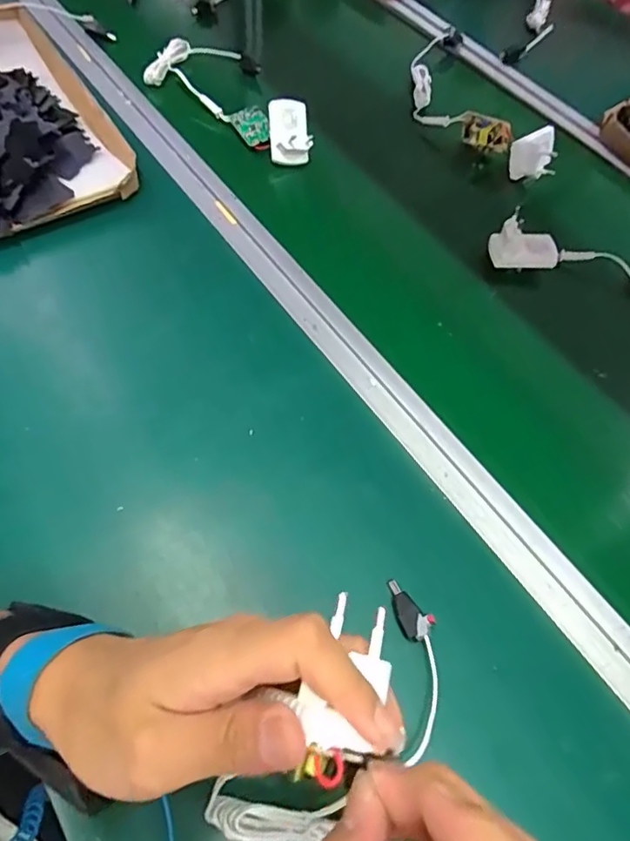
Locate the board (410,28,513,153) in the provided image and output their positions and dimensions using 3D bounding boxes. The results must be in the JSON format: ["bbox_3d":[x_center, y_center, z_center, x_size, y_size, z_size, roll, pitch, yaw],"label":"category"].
[{"bbox_3d":[0.159,-0.404,0.664,0.086,0.051,0.243,-6,58,-2],"label":"board"}]

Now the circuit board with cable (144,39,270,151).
[{"bbox_3d":[-0.126,-0.379,0.614,0.129,0.024,0.213,-7,58,-2],"label":"circuit board with cable"}]

